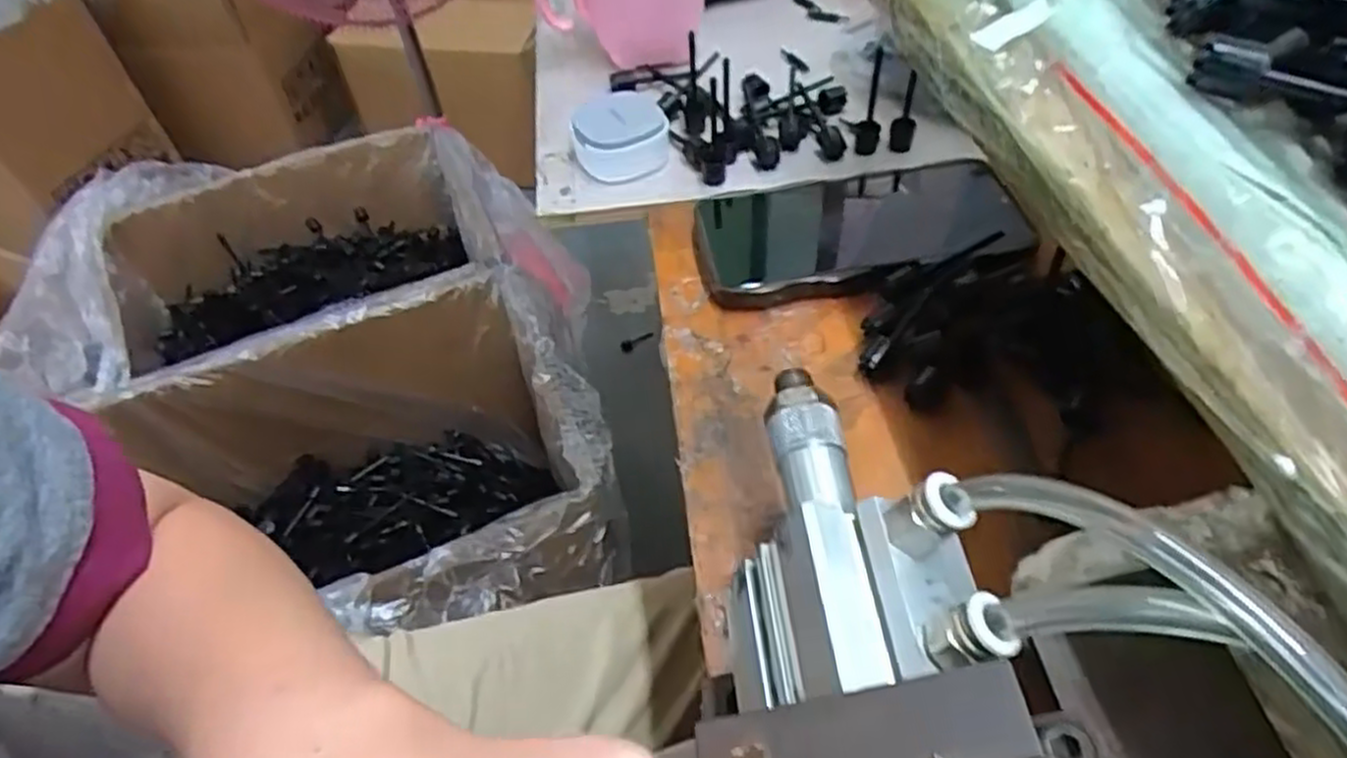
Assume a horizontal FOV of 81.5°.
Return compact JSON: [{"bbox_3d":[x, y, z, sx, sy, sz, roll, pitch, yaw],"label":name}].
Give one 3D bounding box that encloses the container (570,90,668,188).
[{"bbox_3d":[-0.033,-0.148,0.473,0.054,0.035,0.054,-2,50,3],"label":"container"}]

